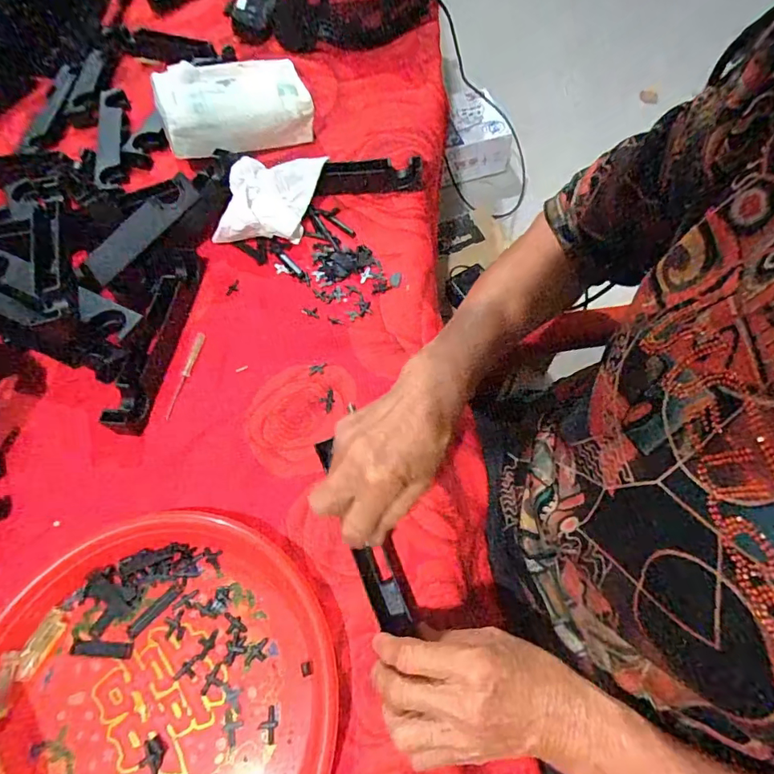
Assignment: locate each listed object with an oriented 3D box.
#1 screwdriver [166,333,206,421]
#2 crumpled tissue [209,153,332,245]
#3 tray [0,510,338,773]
[{"bbox_3d":[-0.188,-0.012,0.449,0.010,0.004,0.089,8,62,5],"label":"screwdriver"},{"bbox_3d":[-0.125,-0.200,0.514,0.087,0.051,0.113,14,63,8],"label":"crumpled tissue"},{"bbox_3d":[-0.160,0.212,0.316,0.239,0.030,0.239,-1,62,1],"label":"tray"}]

